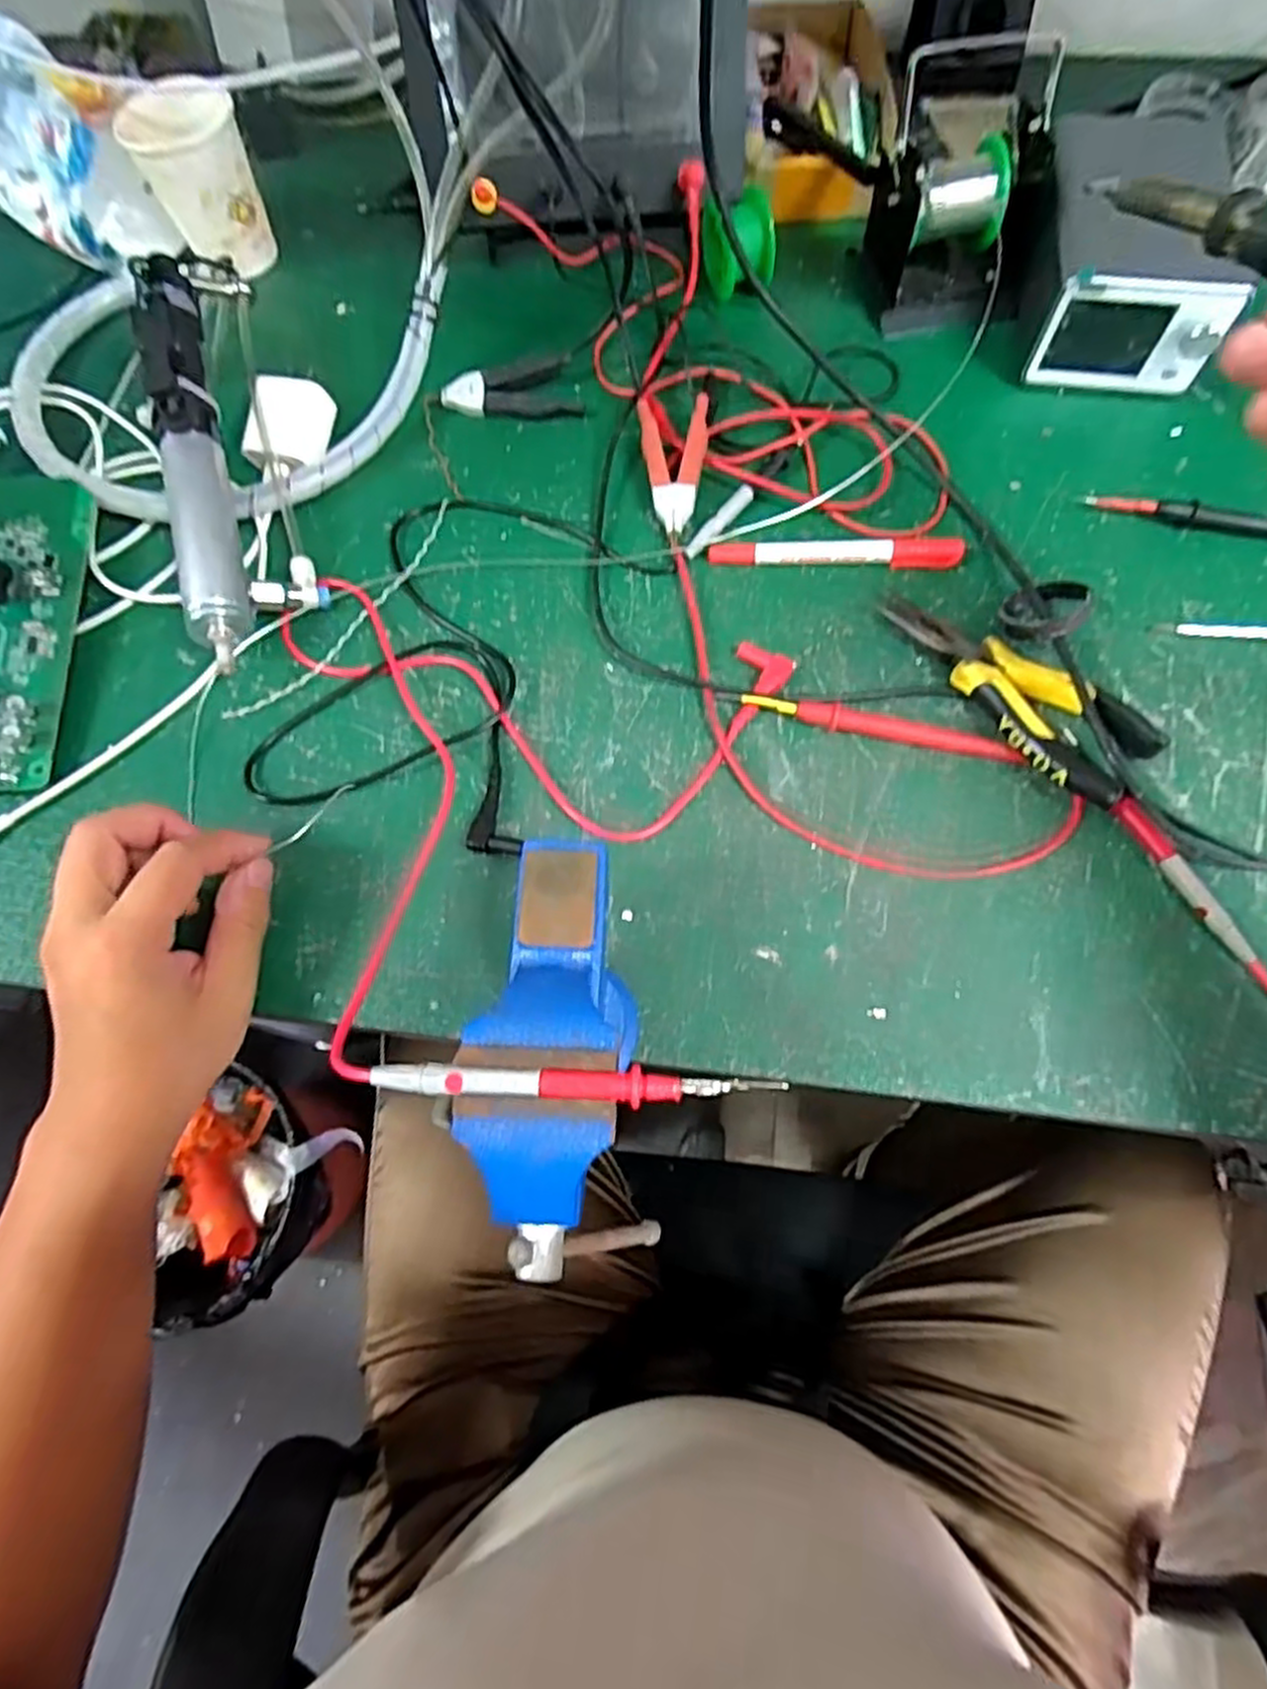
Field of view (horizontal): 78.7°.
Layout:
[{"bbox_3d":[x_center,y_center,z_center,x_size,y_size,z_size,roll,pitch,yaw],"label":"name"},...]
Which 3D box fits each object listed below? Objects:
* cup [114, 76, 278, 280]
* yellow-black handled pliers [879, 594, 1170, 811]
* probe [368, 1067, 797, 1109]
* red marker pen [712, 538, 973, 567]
[{"bbox_3d":[-0.286,-0.441,0.517,0.065,0.080,0.069,-1,70,2],"label":"cup"},{"bbox_3d":[0.190,-0.084,0.393,0.062,0.025,0.150,-41,73,-12],"label":"yellow-black handled pliers"},{"bbox_3d":[-0.019,0.078,0.250,0.130,0.007,0.011,3,70,3],"label":"probe"},{"bbox_3d":[0.113,-0.164,0.433,0.136,0.010,0.014,3,70,3],"label":"red marker pen"}]

